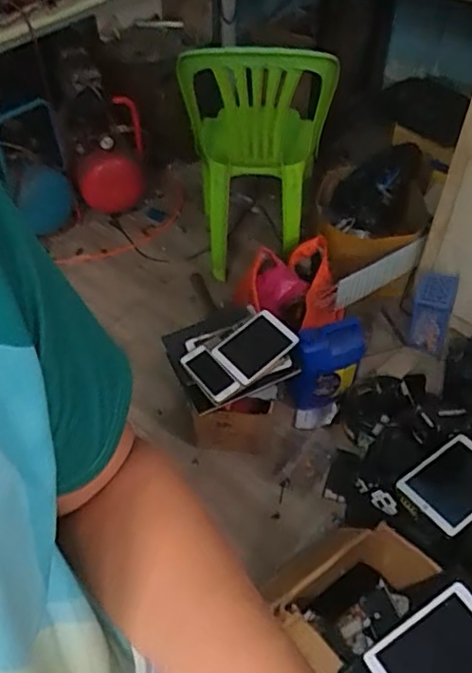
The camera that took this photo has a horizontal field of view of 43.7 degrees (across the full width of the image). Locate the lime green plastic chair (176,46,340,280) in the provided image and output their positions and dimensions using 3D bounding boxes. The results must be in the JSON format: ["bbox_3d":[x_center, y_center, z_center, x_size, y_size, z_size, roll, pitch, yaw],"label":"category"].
[{"bbox_3d":[0.059,-0.590,1.788,0.399,0.795,0.555,5,51,4],"label":"lime green plastic chair"}]

